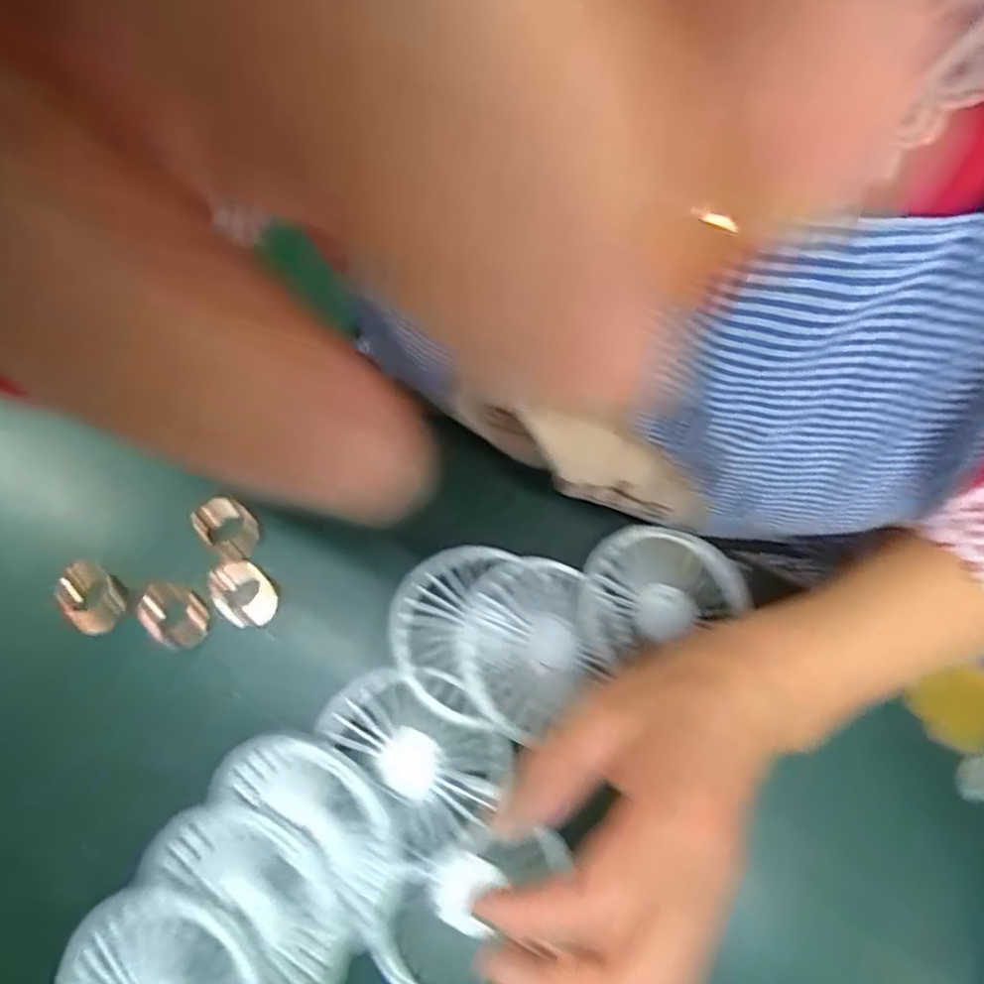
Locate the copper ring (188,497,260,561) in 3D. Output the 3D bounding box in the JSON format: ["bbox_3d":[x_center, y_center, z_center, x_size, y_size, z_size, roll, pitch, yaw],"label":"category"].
[{"bbox_3d":[-0.138,0.019,0.335,0.035,0.014,0.025,36,75,8],"label":"copper ring"}]

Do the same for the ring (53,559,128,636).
[{"bbox_3d":[-0.201,0.052,0.318,0.035,0.015,0.027,28,74,6],"label":"ring"}]

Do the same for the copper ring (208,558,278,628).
[{"bbox_3d":[-0.126,0.052,0.326,0.027,0.008,0.037,-35,77,-11],"label":"copper ring"}]

